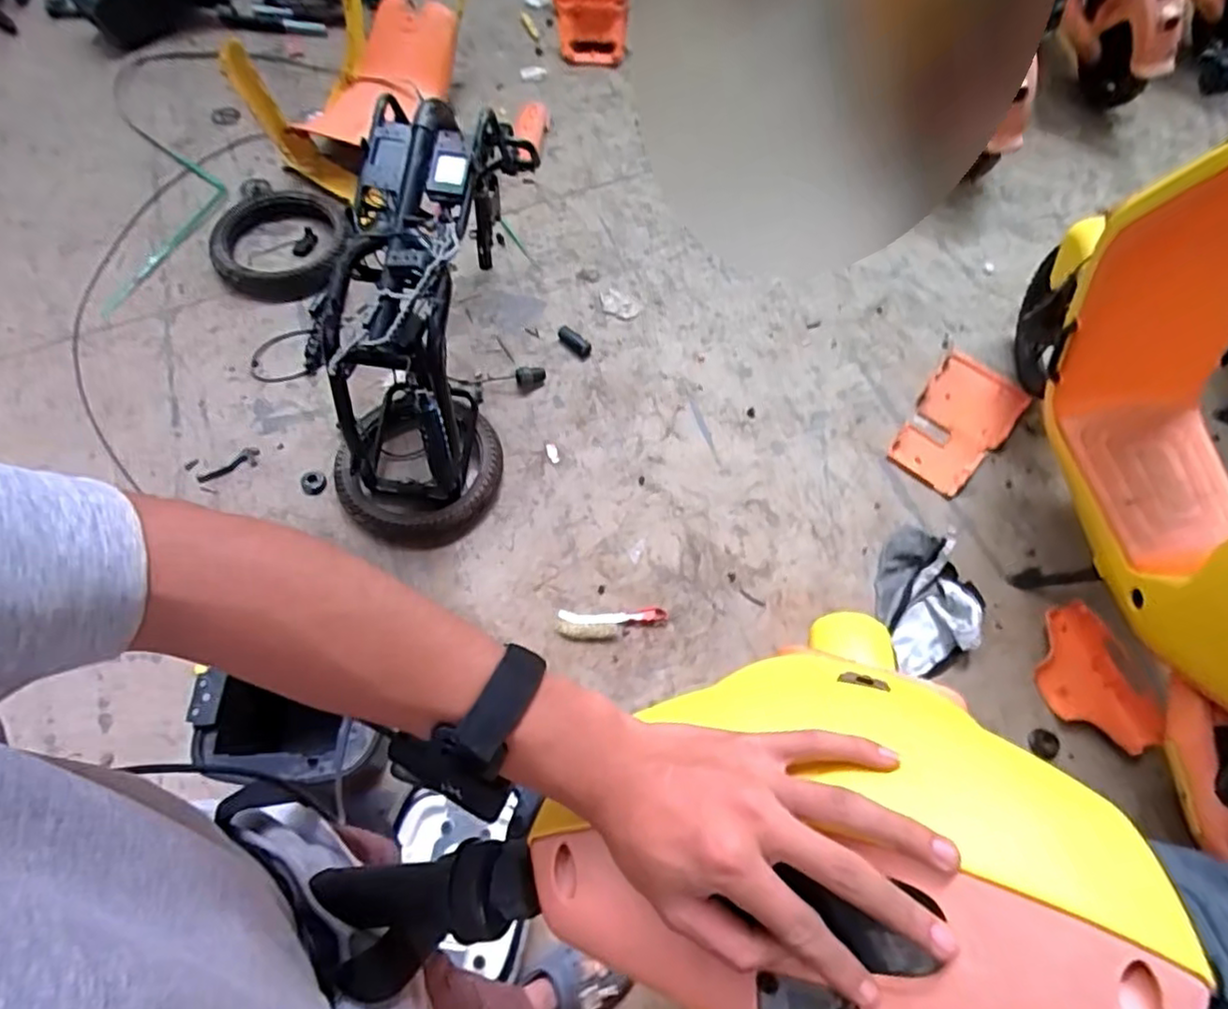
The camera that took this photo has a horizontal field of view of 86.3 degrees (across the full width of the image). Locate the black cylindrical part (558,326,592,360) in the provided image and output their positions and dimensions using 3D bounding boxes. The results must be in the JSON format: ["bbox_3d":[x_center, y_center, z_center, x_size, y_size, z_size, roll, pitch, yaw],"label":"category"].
[{"bbox_3d":[-0.099,-0.411,1.661,0.097,0.034,0.043,41,68,0],"label":"black cylindrical part"}]

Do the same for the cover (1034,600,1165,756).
[{"bbox_3d":[0.976,0.366,1.358,0.035,0.168,0.289,11,50,-43],"label":"cover"}]

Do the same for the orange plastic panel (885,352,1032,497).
[{"bbox_3d":[0.875,-0.210,1.649,0.219,0.041,0.411,33,67,14],"label":"orange plastic panel"}]

